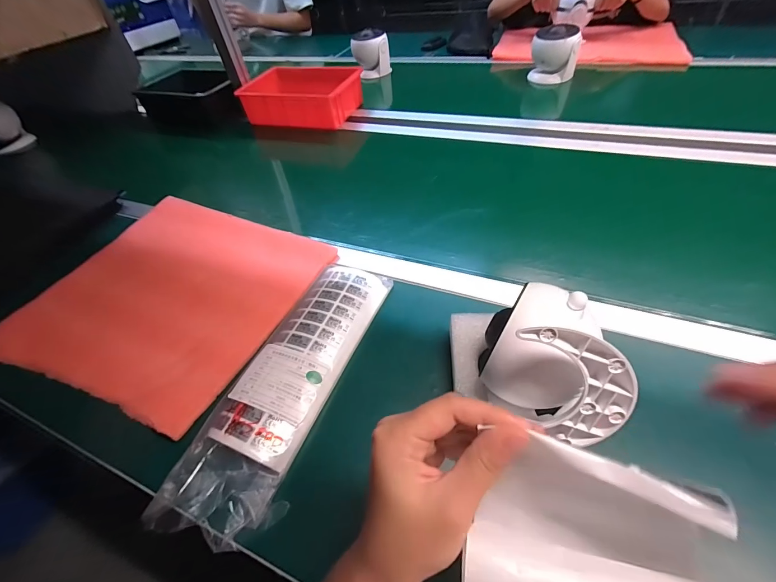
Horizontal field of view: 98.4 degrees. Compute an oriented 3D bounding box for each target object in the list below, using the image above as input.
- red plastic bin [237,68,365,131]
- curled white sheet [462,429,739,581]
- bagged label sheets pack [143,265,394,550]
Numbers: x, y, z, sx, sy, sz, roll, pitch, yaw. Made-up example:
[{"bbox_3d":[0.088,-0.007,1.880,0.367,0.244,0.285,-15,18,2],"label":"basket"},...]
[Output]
[{"bbox_3d":[-0.237,-0.525,0.910,0.298,0.078,0.181,11,53,17],"label":"red plastic bin"},{"bbox_3d":[0.096,0.123,0.156,0.102,0.063,0.069,15,52,18],"label":"curled white sheet"},{"bbox_3d":[-0.114,0.093,0.396,0.118,0.022,0.337,13,53,18],"label":"bagged label sheets pack"}]

